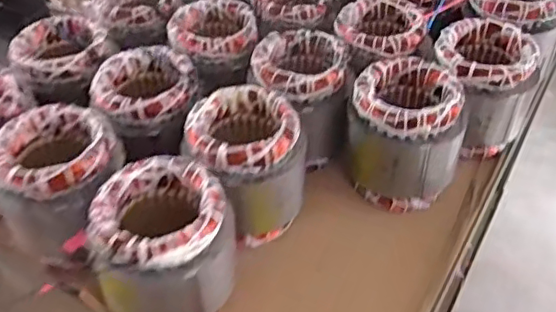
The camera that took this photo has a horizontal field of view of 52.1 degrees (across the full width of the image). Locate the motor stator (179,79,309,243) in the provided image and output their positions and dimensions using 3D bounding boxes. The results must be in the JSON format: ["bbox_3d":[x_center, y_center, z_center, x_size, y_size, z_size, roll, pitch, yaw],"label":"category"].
[{"bbox_3d":[-0.035,0.012,0.720,0.124,0.158,0.136,0,45,0],"label":"motor stator"}]

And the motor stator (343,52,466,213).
[{"bbox_3d":[0.169,-0.030,0.758,0.138,0.158,0.143,0,45,0],"label":"motor stator"}]

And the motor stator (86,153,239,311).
[{"bbox_3d":[-0.114,0.096,0.622,0.129,0.146,0.138,3,45,4],"label":"motor stator"}]

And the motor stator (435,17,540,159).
[{"bbox_3d":[0.291,-0.095,0.830,0.126,0.149,0.149,-3,45,-3],"label":"motor stator"}]

